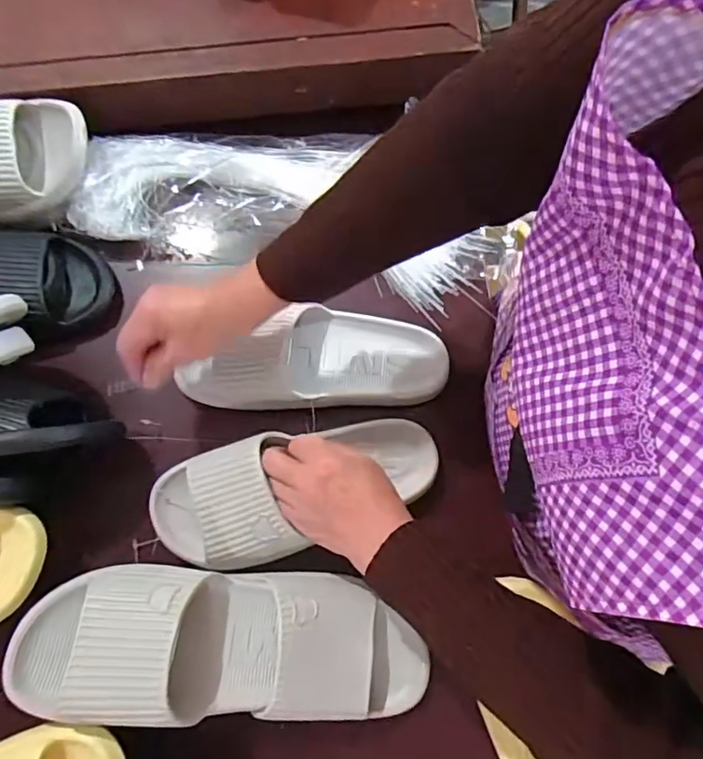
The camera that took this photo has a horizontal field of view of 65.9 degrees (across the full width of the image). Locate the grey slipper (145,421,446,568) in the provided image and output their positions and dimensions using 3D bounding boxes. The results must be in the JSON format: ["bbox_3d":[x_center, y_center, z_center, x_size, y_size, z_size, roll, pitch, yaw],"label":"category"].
[{"bbox_3d":[-0.049,0.093,0.476,0.252,0.054,0.104,-15,74,-7],"label":"grey slipper"}]

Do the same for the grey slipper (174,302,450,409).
[{"bbox_3d":[-0.038,-0.024,0.509,0.247,0.056,0.101,-5,74,-6],"label":"grey slipper"}]

